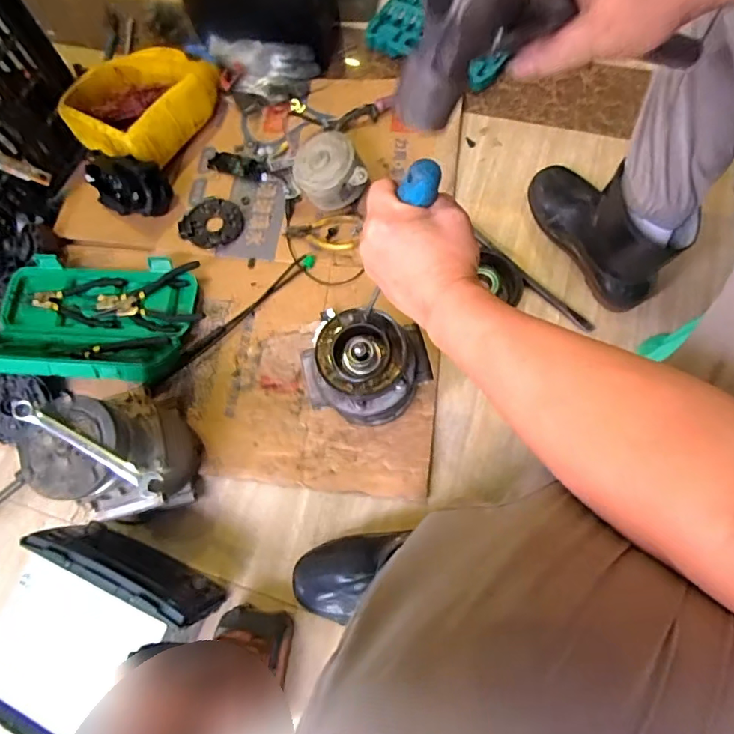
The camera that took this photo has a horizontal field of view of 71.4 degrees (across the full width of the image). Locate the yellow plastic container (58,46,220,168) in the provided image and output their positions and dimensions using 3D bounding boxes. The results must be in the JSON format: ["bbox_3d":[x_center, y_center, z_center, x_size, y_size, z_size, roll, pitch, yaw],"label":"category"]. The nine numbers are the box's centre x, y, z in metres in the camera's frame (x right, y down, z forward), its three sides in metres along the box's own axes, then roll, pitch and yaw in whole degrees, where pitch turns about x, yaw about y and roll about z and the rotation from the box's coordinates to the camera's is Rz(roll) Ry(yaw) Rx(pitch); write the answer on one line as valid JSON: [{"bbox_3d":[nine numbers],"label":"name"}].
[{"bbox_3d":[-0.368,-0.435,0.839,0.177,0.087,0.224,25,74,13],"label":"yellow plastic container"}]

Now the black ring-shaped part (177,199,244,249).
[{"bbox_3d":[-0.245,-0.228,0.801,0.093,0.009,0.087,-2,70,5],"label":"black ring-shaped part"}]

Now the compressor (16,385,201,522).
[{"bbox_3d":[-0.281,0.104,0.604,0.128,0.201,0.119,-2,70,5],"label":"compressor"}]

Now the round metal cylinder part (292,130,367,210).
[{"bbox_3d":[-0.058,-0.292,0.779,0.102,0.076,0.103,-24,70,-4],"label":"round metal cylinder part"}]

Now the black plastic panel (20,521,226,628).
[{"bbox_3d":[-0.272,0.236,0.598,0.212,0.114,0.038,21,73,12],"label":"black plastic panel"}]

